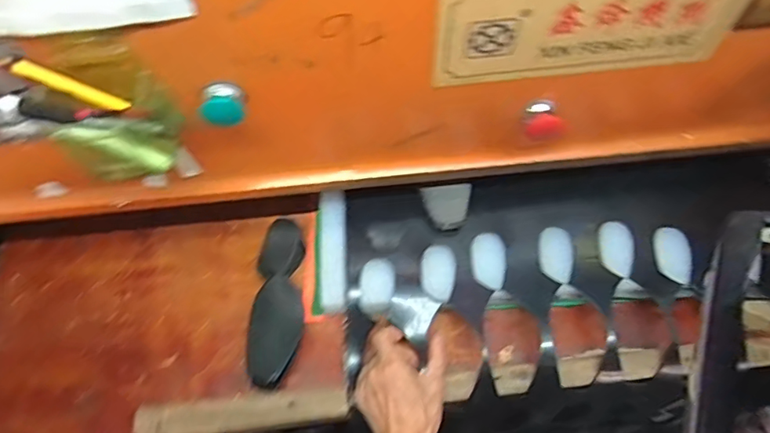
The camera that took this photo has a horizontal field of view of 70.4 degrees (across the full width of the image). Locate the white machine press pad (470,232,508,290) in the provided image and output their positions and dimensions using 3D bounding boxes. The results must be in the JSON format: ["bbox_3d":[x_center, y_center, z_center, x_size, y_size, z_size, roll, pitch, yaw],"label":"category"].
[{"bbox_3d":[0.130,0.055,0.674,0.042,0.018,0.069,-2,63,-1],"label":"white machine press pad"}]

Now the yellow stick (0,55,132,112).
[{"bbox_3d":[-0.259,-0.108,0.449,0.008,0.093,0.013,-27,56,37],"label":"yellow stick"}]

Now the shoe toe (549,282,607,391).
[{"bbox_3d":[0.235,0.146,0.650,0.068,0.038,0.110,8,64,5],"label":"shoe toe"}]

